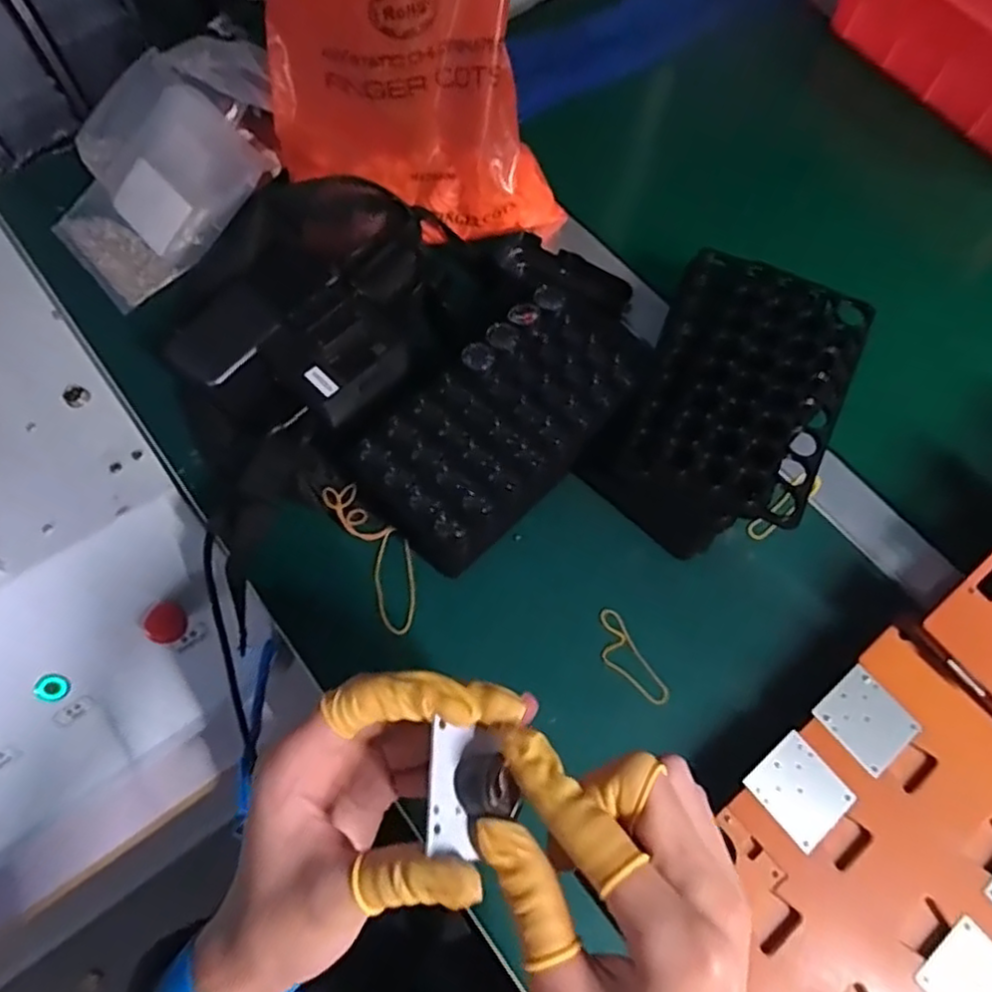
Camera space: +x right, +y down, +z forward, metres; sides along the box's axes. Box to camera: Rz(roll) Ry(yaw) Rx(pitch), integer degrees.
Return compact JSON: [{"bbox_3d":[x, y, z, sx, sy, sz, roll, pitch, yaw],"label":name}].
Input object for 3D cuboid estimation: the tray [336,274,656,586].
[{"bbox_3d":[0.000,-0.056,0.476,0.210,0.064,0.117,-42,73,-17],"label":"tray"}]

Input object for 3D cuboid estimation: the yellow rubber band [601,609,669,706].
[{"bbox_3d":[0.087,0.109,0.449,0.027,0.005,0.070,-26,69,-11],"label":"yellow rubber band"}]

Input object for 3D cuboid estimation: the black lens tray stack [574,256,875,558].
[{"bbox_3d":[0.167,-0.066,0.488,0.141,0.060,0.216,29,69,11],"label":"black lens tray stack"}]

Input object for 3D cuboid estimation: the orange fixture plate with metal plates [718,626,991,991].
[{"bbox_3d":[0.216,0.219,0.381,0.236,0.034,0.168,-40,73,-16],"label":"orange fixture plate with metal plates"}]

